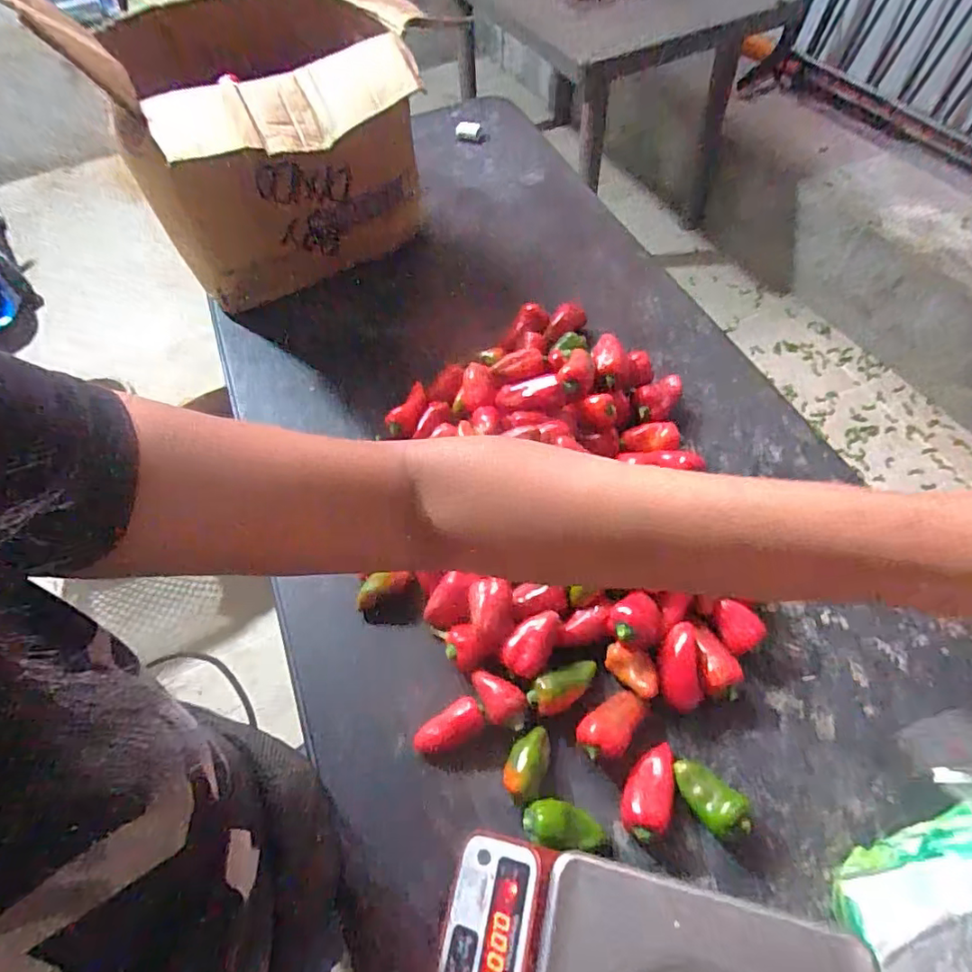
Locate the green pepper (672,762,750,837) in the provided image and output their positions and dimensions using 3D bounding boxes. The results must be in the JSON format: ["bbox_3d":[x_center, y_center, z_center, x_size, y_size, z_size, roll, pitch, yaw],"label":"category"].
[{"bbox_3d":[0.211,0.296,0.529,0.071,0.035,0.041,39,67,24],"label":"green pepper"}]

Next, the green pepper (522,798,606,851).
[{"bbox_3d":[0.072,0.321,0.524,0.071,0.036,0.039,9,59,9],"label":"green pepper"}]

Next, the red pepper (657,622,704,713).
[{"bbox_3d":[0.204,0.194,0.594,0.045,0.034,0.085,0,58,4],"label":"red pepper"}]

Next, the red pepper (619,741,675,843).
[{"bbox_3d":[0.160,0.292,0.537,0.045,0.031,0.089,22,62,17],"label":"red pepper"}]

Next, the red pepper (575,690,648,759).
[{"bbox_3d":[0.128,0.245,0.567,0.077,0.045,0.048,-33,62,-17],"label":"red pepper"}]

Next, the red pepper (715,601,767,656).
[{"bbox_3d":[0.276,0.158,0.616,0.044,0.034,0.052,-25,59,-12],"label":"red pepper"}]

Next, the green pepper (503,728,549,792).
[{"bbox_3d":[0.042,0.272,0.552,0.035,0.037,0.065,37,67,23],"label":"green pepper"}]

